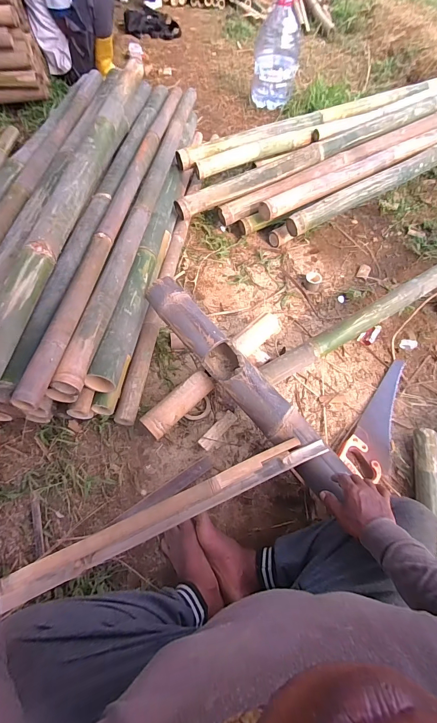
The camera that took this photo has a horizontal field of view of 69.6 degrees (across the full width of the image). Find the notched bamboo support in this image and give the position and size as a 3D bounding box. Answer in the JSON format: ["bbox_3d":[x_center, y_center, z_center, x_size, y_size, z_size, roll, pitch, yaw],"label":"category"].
[{"bbox_3d":[0.047,0.039,0.805,0.096,0.085,0.655,-36,75,-22],"label":"notched bamboo support"}]

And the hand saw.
[{"bbox_3d":[0.484,0.153,0.893,0.122,0.038,0.432,35,63,17],"label":"hand saw"}]

